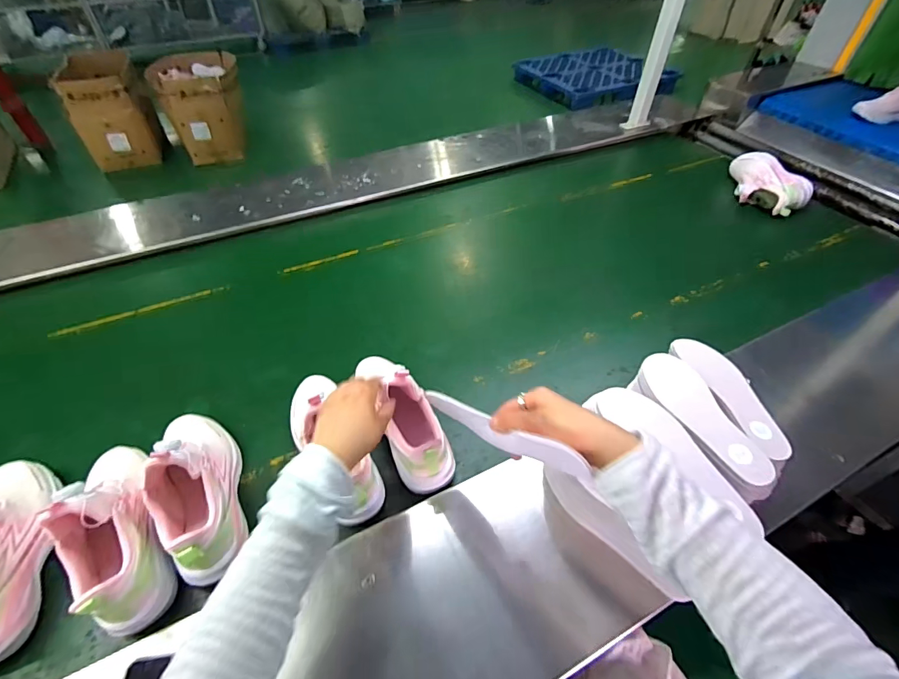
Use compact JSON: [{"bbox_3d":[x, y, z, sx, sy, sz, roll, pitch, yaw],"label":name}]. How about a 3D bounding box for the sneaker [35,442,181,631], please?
[{"bbox_3d":[-0.420,0.218,0.518,0.103,0.130,0.232,-36,56,-25],"label":"sneaker"}]

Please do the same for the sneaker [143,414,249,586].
[{"bbox_3d":[-0.339,0.180,0.557,0.083,0.125,0.240,-19,50,-13],"label":"sneaker"}]

